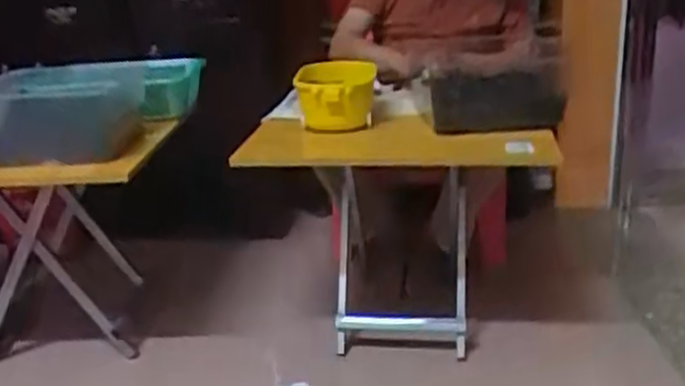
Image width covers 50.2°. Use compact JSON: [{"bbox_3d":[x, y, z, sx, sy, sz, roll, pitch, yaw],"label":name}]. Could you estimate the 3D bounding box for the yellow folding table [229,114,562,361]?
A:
[{"bbox_3d":[0.143,0.077,1.665,0.614,0.561,0.583,-2,20,3],"label":"yellow folding table"}]

